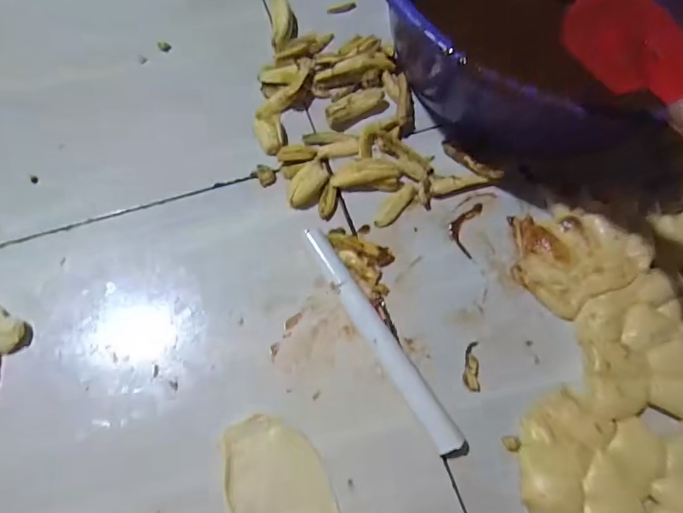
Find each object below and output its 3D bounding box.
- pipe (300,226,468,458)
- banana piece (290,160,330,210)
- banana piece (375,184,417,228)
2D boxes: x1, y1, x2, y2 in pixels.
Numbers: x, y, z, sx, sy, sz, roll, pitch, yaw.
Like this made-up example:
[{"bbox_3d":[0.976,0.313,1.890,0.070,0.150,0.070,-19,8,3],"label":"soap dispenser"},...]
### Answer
[{"bbox_3d":[0.033,0.070,0.403,0.025,0.017,0.229,-30,74,-12],"label":"pipe"},{"bbox_3d":[-0.034,-0.079,0.458,0.030,0.011,0.060,26,72,7],"label":"banana piece"},{"bbox_3d":[0.058,-0.054,0.463,0.018,0.009,0.057,39,74,11],"label":"banana piece"}]

